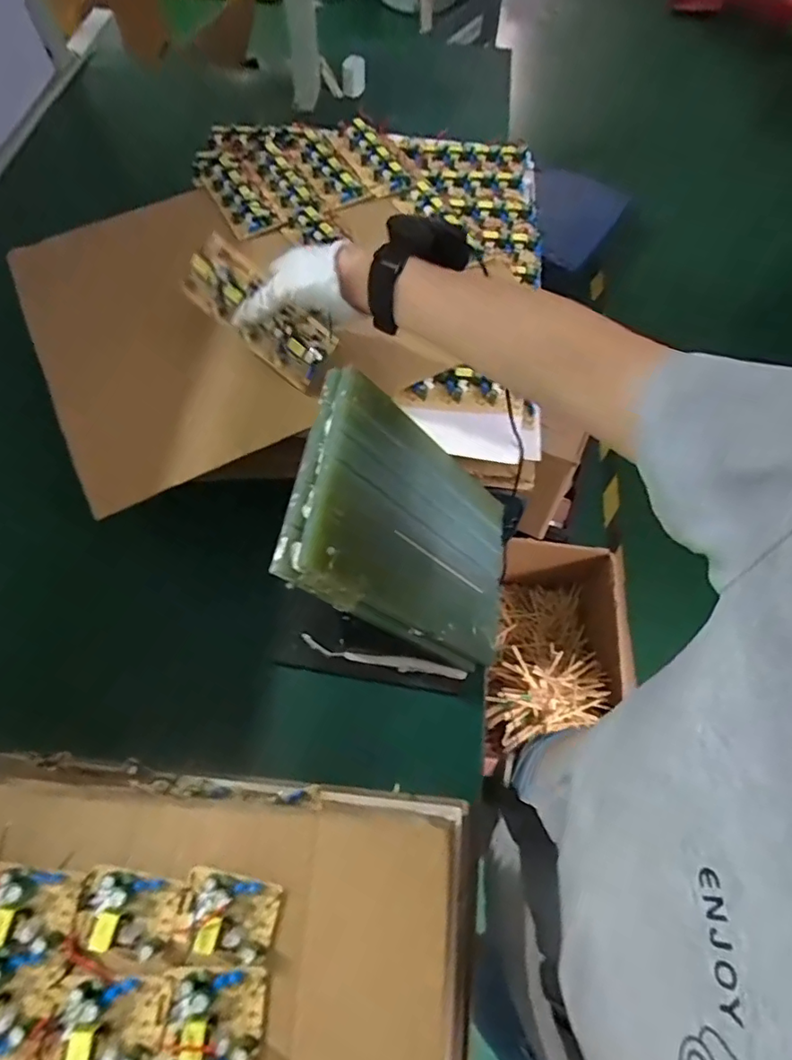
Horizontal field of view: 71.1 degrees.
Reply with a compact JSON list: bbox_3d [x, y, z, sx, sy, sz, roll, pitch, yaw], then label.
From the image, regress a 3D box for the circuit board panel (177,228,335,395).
[{"bbox_3d":[-0.123,-0.191,0.498,0.138,0.063,0.017,38,27,-9],"label":"circuit board panel"}]

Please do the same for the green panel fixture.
[{"bbox_3d":[0.016,-0.001,0.486,0.024,0.247,0.184,-14,55,37],"label":"green panel fixture"}]

